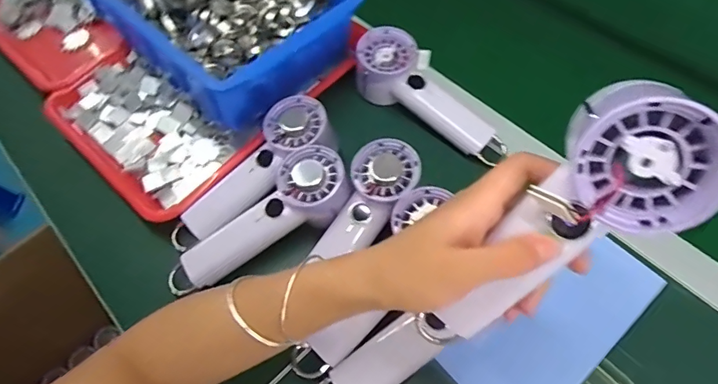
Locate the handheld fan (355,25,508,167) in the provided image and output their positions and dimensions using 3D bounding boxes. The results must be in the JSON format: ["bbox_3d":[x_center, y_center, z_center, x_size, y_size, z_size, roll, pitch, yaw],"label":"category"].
[{"bbox_3d":[0.073,-0.109,0.529,0.185,0.063,0.068,39,68,0],"label":"handheld fan"}]

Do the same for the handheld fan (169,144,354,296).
[{"bbox_3d":[-0.097,0.034,0.455,0.198,0.043,0.060,-37,63,-1],"label":"handheld fan"}]

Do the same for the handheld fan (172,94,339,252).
[{"bbox_3d":[-0.109,-0.012,0.489,0.204,0.051,0.064,-45,66,-2],"label":"handheld fan"}]

